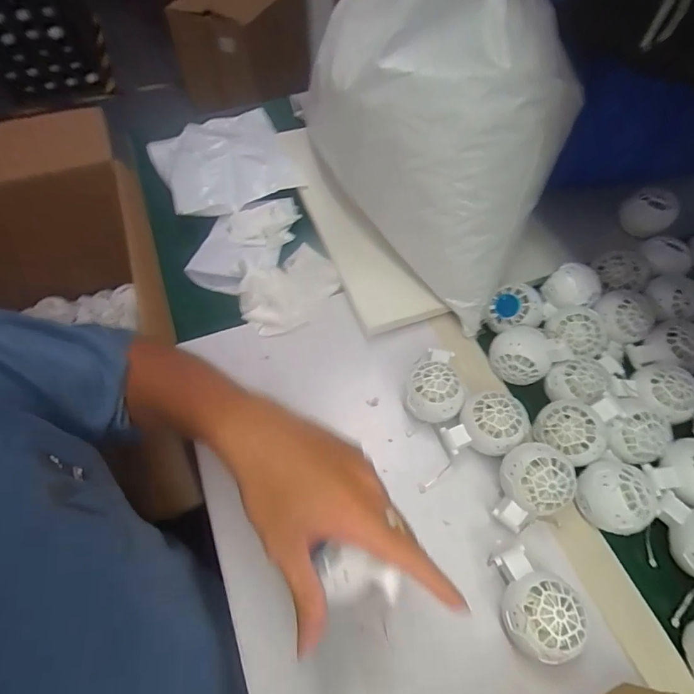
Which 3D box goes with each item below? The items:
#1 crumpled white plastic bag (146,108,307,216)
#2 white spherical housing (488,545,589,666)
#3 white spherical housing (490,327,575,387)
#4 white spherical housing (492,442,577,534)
[{"bbox_3d":[-0.194,-0.290,0.678,0.195,0.037,0.236,-20,61,-11],"label":"crumpled white plastic bag"},{"bbox_3d":[0.153,0.210,0.366,0.056,0.052,0.080,-12,59,-7],"label":"white spherical housing"},{"bbox_3d":[0.192,0.006,0.484,0.062,0.055,0.063,-23,61,-13],"label":"white spherical housing"},{"bbox_3d":[0.166,0.128,0.409,0.072,0.057,0.061,-29,63,-16],"label":"white spherical housing"}]

